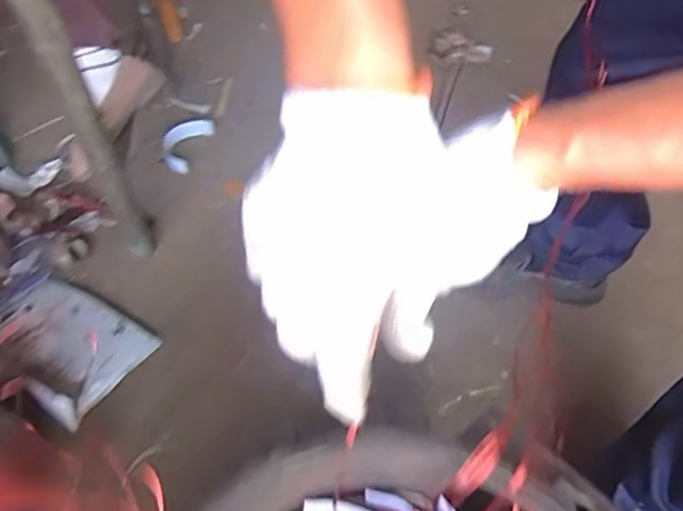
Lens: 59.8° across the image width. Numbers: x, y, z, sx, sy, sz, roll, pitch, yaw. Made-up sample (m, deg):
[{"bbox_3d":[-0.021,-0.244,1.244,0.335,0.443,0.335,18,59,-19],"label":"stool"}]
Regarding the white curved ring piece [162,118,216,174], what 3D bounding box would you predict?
[{"bbox_3d":[-0.335,-0.242,1.260,0.081,0.026,0.162,12,55,12],"label":"white curved ring piece"}]

